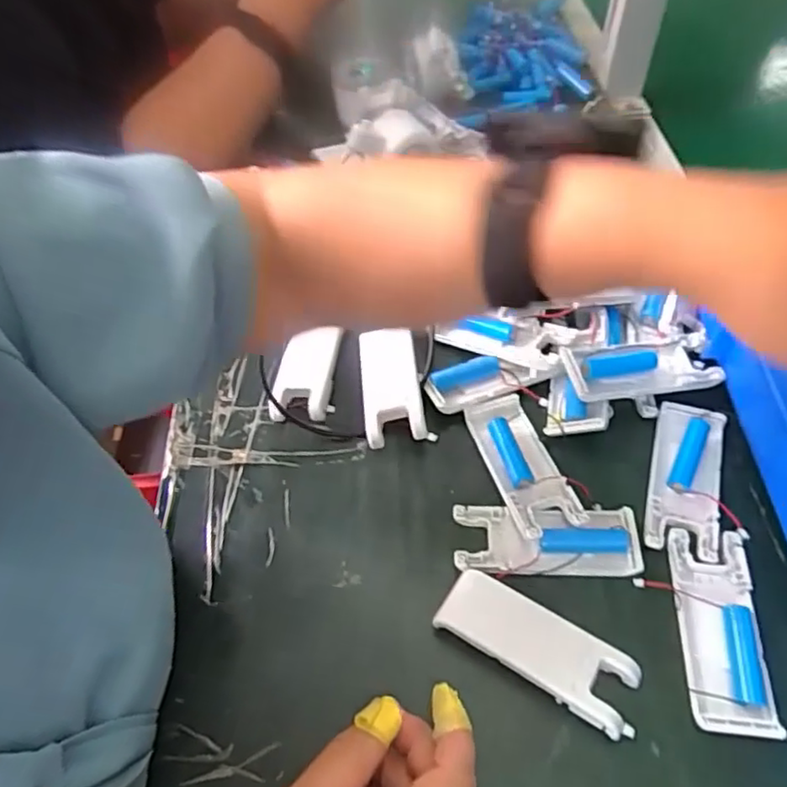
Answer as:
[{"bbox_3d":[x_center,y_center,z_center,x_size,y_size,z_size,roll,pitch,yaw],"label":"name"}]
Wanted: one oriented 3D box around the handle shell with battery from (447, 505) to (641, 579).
[{"bbox_3d":[0.090,0.086,0.375,0.106,0.011,0.040,-1,53,4],"label":"handle shell with battery"}]

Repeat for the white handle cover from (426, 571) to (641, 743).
[{"bbox_3d":[0.077,0.135,0.339,0.105,0.018,0.039,26,60,22],"label":"white handle cover"}]

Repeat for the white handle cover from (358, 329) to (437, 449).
[{"bbox_3d":[-0.002,-0.004,0.447,0.043,0.026,0.085,-10,53,-3],"label":"white handle cover"}]

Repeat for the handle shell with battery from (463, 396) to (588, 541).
[{"bbox_3d":[0.082,0.043,0.406,0.039,0.017,0.102,-16,54,-7],"label":"handle shell with battery"}]

